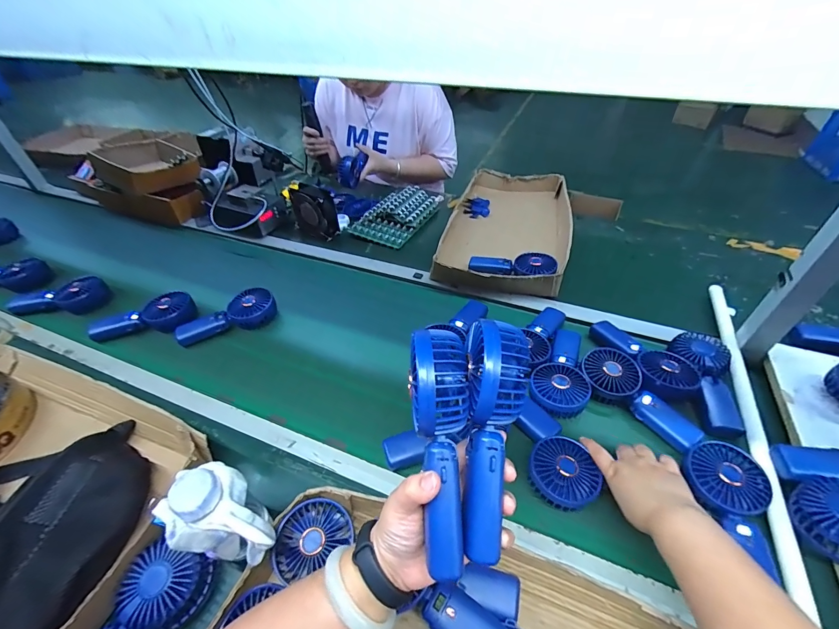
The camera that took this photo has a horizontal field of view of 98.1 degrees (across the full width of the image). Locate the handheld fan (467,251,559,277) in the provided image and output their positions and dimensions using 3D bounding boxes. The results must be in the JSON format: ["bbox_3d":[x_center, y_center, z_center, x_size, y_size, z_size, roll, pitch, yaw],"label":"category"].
[{"bbox_3d":[0.200,-0.104,0.791,0.183,0.043,0.073,13,45,15],"label":"handheld fan"}]

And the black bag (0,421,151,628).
[{"bbox_3d":[-0.421,0.260,0.388,0.163,0.079,0.344,1,43,3],"label":"black bag"}]

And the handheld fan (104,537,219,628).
[{"bbox_3d":[-0.291,0.323,0.359,0.080,0.045,0.175,14,45,17],"label":"handheld fan"}]

